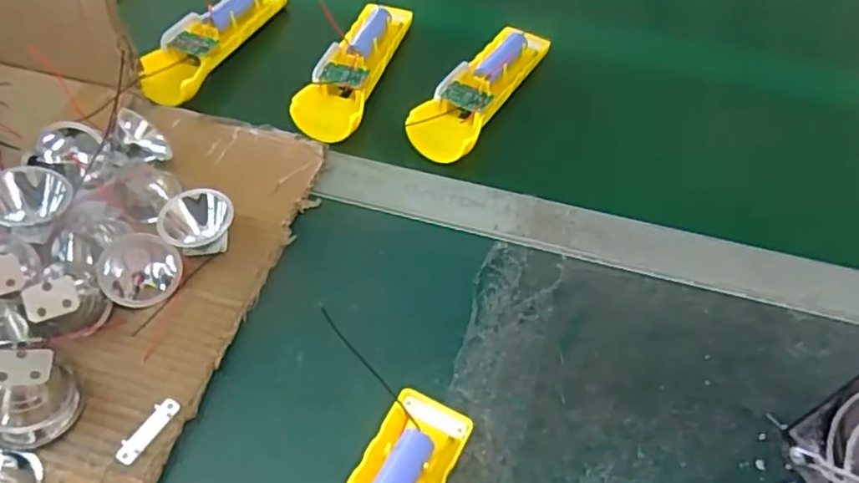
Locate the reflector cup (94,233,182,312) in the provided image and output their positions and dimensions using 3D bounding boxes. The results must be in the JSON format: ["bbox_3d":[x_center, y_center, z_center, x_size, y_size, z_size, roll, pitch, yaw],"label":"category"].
[{"bbox_3d":[-0.170,0.015,0.370,0.039,0.026,0.043,21,57,11],"label":"reflector cup"}]

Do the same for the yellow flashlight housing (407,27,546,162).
[{"bbox_3d":[0.042,-0.124,0.491,0.050,0.019,0.162,28,58,15],"label":"yellow flashlight housing"}]

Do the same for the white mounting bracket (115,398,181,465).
[{"bbox_3d":[-0.146,0.098,0.327,0.011,0.006,0.038,30,59,16],"label":"white mounting bracket"}]

